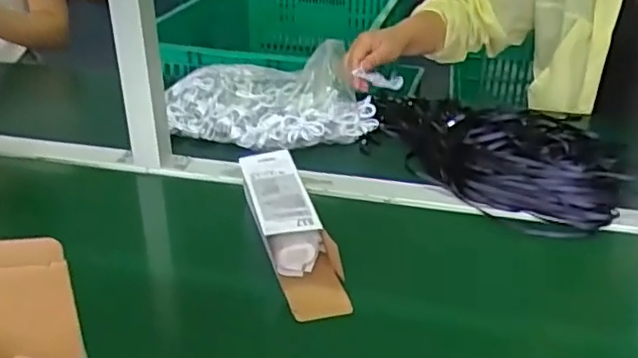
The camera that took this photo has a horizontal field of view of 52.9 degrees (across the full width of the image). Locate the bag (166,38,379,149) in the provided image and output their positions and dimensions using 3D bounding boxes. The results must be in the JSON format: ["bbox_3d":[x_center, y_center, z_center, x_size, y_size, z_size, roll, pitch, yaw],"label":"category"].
[{"bbox_3d":[-0.068,-0.118,0.963,0.314,0.110,0.141,-1,30,-3],"label":"bag"}]

